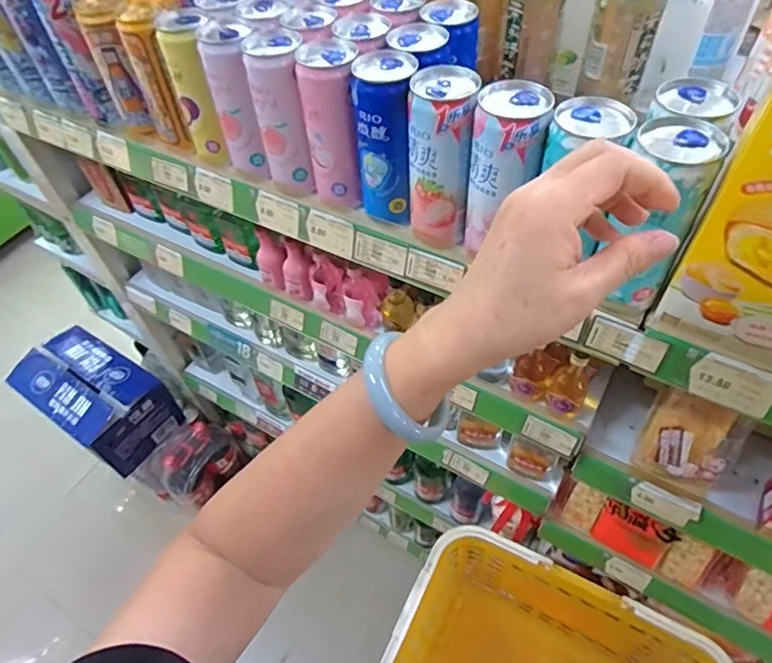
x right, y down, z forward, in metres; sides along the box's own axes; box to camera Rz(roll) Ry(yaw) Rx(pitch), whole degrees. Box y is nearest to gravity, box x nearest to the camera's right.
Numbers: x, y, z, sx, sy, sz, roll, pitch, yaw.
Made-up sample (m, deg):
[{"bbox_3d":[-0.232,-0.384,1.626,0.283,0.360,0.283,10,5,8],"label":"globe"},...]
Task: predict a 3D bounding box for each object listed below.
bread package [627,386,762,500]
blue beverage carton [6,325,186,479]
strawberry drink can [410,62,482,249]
[{"bbox_3d":[0.325,0.118,0.575,0.083,0.106,0.040,23,21,17],"label":"bread package"},{"bbox_3d":[-0.767,0.170,1.409,0.394,0.180,0.224,26,59,22],"label":"blue beverage carton"},{"bbox_3d":[0.047,-0.143,0.458,0.049,0.146,0.057,1,53,4],"label":"strawberry drink can"}]

